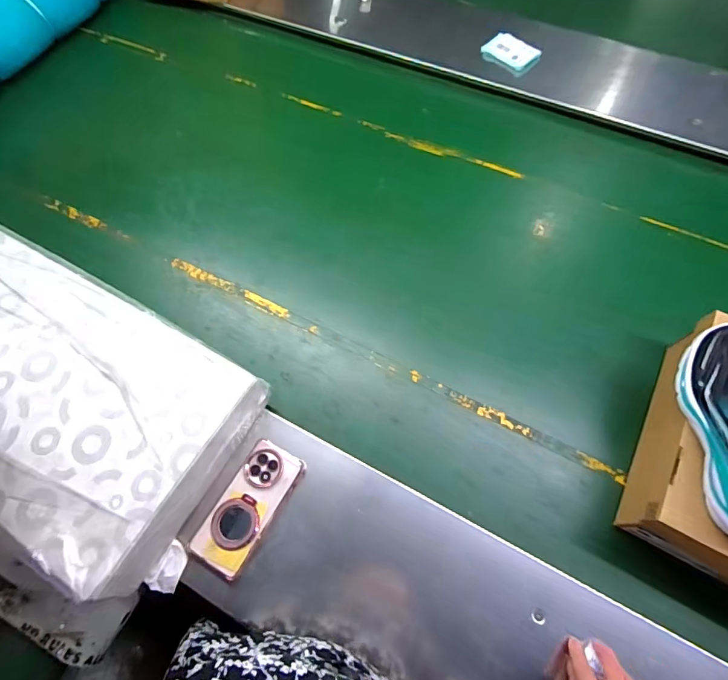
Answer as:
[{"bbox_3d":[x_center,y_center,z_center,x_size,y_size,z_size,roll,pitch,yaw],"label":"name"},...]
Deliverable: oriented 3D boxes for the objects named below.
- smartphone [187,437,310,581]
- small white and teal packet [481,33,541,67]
[{"bbox_3d":[-0.153,0.221,0.570,0.077,0.019,0.166,29,69,14],"label":"smartphone"},{"bbox_3d":[0.318,-0.629,0.928,0.067,0.012,0.106,-41,70,-15],"label":"small white and teal packet"}]

